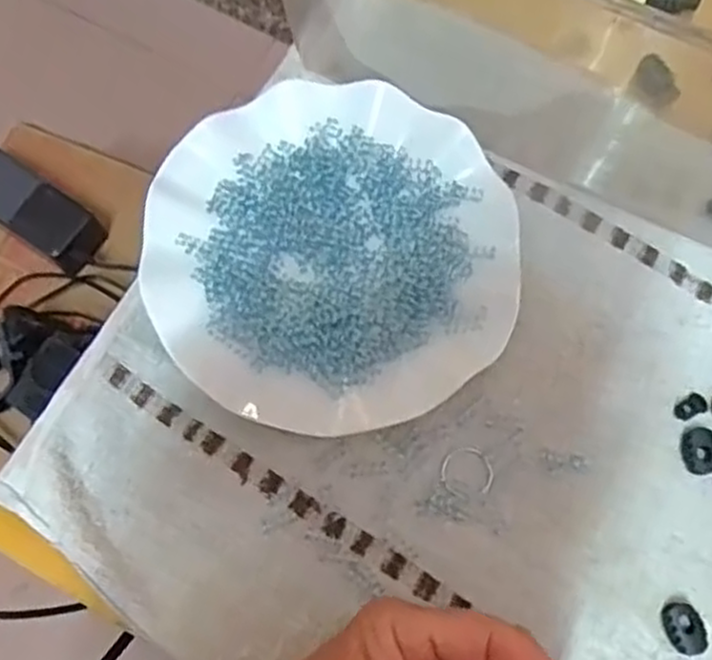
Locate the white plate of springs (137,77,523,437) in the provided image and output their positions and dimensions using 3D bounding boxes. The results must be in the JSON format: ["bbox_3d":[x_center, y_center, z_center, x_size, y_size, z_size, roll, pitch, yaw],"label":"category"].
[{"bbox_3d":[-0.012,-0.040,0.389,0.179,0.027,0.181,0,74,1],"label":"white plate of springs"}]

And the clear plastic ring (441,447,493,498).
[{"bbox_3d":[0.054,0.068,0.365,0.024,0.004,0.025,-1,73,2],"label":"clear plastic ring"}]

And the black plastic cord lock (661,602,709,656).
[{"bbox_3d":[0.149,0.135,0.344,0.017,0.008,0.022,-8,74,-1],"label":"black plastic cord lock"}]

